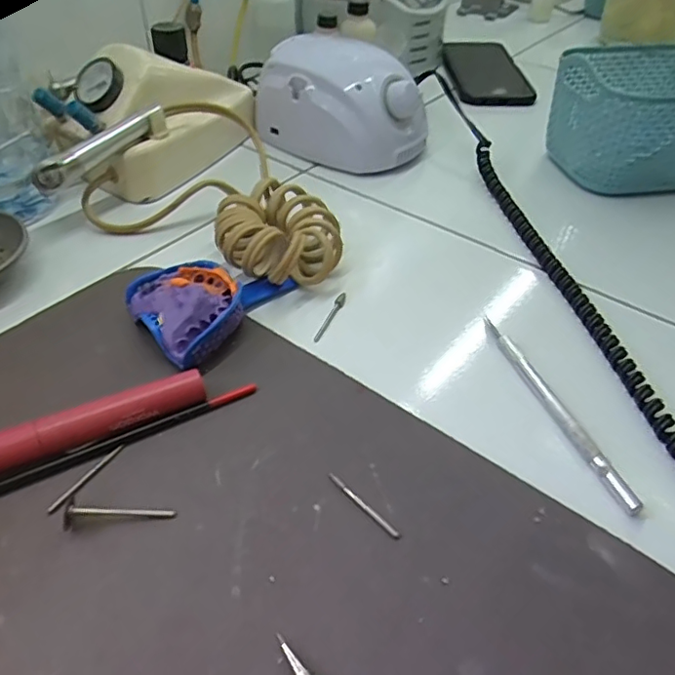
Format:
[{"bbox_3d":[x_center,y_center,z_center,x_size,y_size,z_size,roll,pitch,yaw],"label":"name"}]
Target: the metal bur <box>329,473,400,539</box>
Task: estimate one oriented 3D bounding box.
[{"bbox_3d":[0.012,0.073,0.245,0.004,0.004,0.041,-34,54,-31],"label":"metal bur"}]

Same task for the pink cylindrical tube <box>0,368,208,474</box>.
[{"bbox_3d":[-0.115,0.041,0.264,0.104,0.019,0.014,-20,48,-21],"label":"pink cylindrical tube"}]

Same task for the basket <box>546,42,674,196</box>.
[{"bbox_3d":[0.270,-0.185,0.467,0.174,0.080,0.123,-2,44,-4],"label":"basket"}]

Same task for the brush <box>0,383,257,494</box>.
[{"bbox_3d":[-0.120,0.053,0.261,0.169,0.005,0.009,-20,48,-22],"label":"brush"}]

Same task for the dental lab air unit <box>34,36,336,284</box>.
[{"bbox_3d":[-0.116,-0.127,0.399,0.174,0.081,0.253,-14,46,-16],"label":"dental lab air unit"}]

